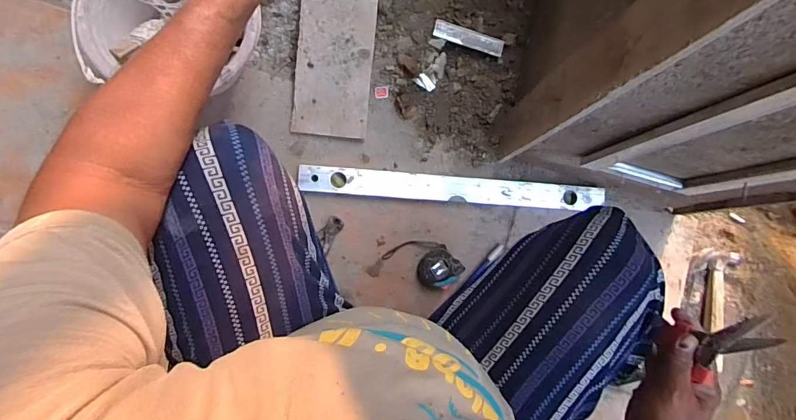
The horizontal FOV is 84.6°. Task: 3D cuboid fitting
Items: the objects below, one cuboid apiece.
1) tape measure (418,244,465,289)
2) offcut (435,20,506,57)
[{"bbox_3d":[0.076,0.109,0.814,0.074,0.042,0.078,0,89,-7],"label":"tape measure"},{"bbox_3d":[0.133,-0.322,0.820,0.133,0.022,0.031,17,87,-8],"label":"offcut"}]

